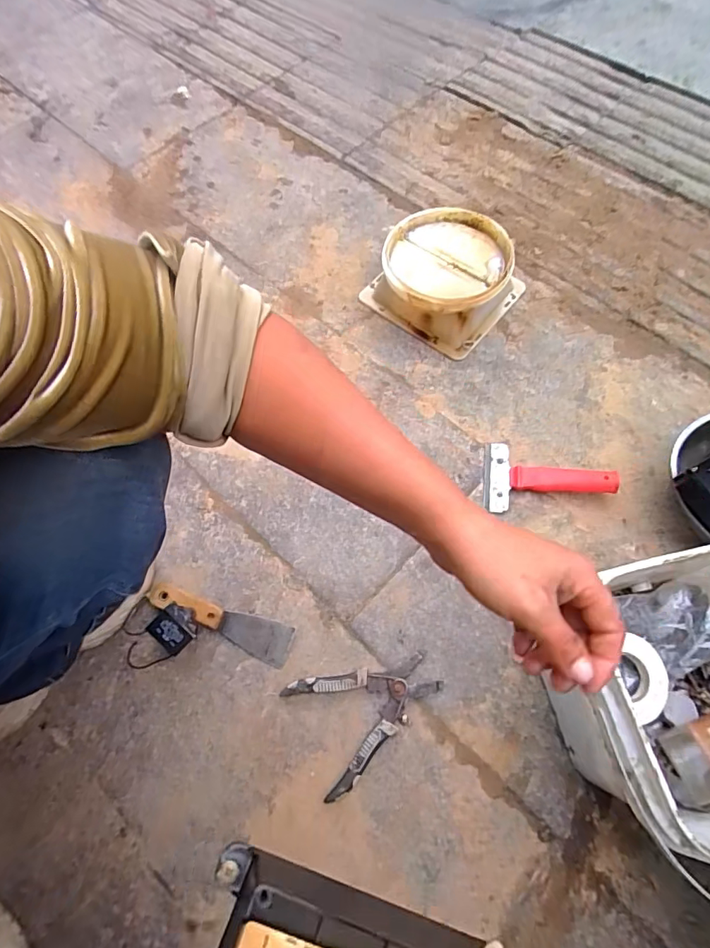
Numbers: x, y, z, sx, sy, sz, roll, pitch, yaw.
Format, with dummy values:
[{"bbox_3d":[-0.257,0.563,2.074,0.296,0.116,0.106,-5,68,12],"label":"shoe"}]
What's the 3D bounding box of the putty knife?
[{"bbox_3d":[-0.160,0.174,0.570,0.177,0.020,0.044,21,69,10],"label":"putty knife"}]

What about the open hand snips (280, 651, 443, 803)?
[{"bbox_3d":[0.014,0.252,0.525,0.157,0.011,0.116,-30,69,-11],"label":"open hand snips"}]

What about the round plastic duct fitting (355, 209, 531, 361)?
[{"bbox_3d":[0.139,-0.308,0.728,0.200,0.071,0.196,36,72,16],"label":"round plastic duct fitting"}]

